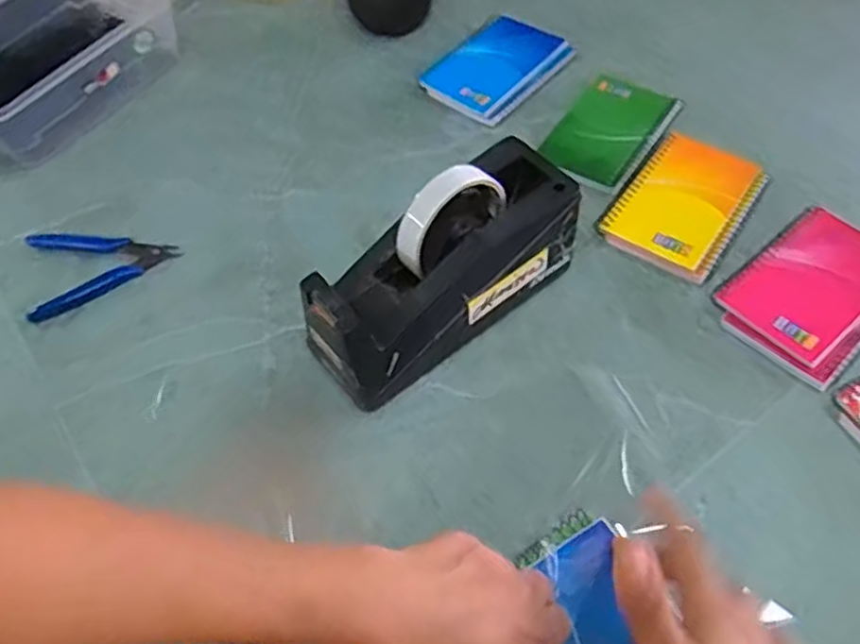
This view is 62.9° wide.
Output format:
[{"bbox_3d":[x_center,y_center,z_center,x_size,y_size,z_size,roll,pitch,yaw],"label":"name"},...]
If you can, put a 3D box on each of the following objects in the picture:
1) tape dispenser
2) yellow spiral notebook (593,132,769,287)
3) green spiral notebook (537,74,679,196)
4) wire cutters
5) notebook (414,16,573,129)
[{"bbox_3d":[0.009,-0.040,0.490,0.201,0.116,0.073,-37,62,-18],"label":"tape dispenser"},{"bbox_3d":[0.208,-0.099,0.571,0.094,0.015,0.134,31,65,21],"label":"yellow spiral notebook"},{"bbox_3d":[0.158,-0.171,0.622,0.081,0.010,0.144,30,64,21],"label":"green spiral notebook"},{"bbox_3d":[-0.280,-0.057,0.587,0.120,0.012,0.087,-28,60,-13],"label":"wire cutters"},{"bbox_3d":[0.065,-0.253,0.686,0.102,0.010,0.140,35,66,23],"label":"notebook"}]

